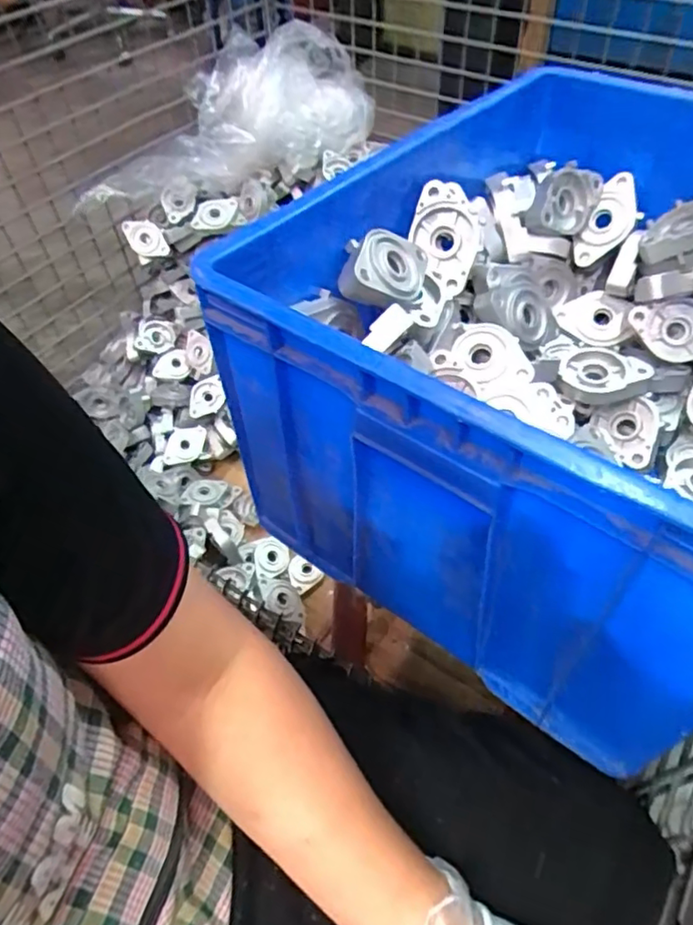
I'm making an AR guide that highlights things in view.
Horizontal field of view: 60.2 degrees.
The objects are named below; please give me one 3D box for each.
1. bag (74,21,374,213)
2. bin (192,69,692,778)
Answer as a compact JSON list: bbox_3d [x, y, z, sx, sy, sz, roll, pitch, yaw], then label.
[{"bbox_3d":[-0.230,-0.623,1.141,0.557,0.212,0.186,-27,47,2],"label":"bag"},{"bbox_3d":[0.216,-0.112,0.544,0.411,0.288,0.550,32,59,24],"label":"bin"}]

